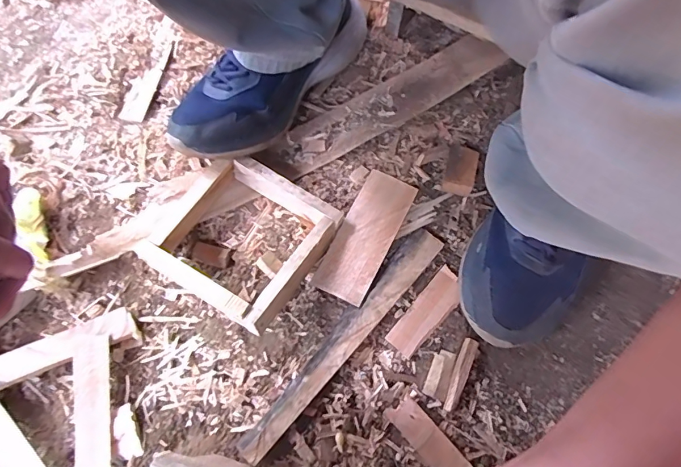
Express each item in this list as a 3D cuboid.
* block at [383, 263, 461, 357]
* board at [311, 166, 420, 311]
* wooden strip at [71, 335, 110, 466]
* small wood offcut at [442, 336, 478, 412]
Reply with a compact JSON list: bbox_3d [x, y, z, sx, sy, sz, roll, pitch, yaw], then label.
[{"bbox_3d":[0.092,0.081,0.460,0.034,0.004,0.101,40,74,13],"label":"block"},{"bbox_3d":[0.028,0.002,0.487,0.058,0.009,0.151,26,71,9],"label":"board"},{"bbox_3d":[-0.235,0.174,0.418,0.031,0.007,0.150,-4,72,-24],"label":"wooden strip"},{"bbox_3d":[0.118,0.139,0.437,0.013,0.014,0.073,26,71,9],"label":"small wood offcut"}]

